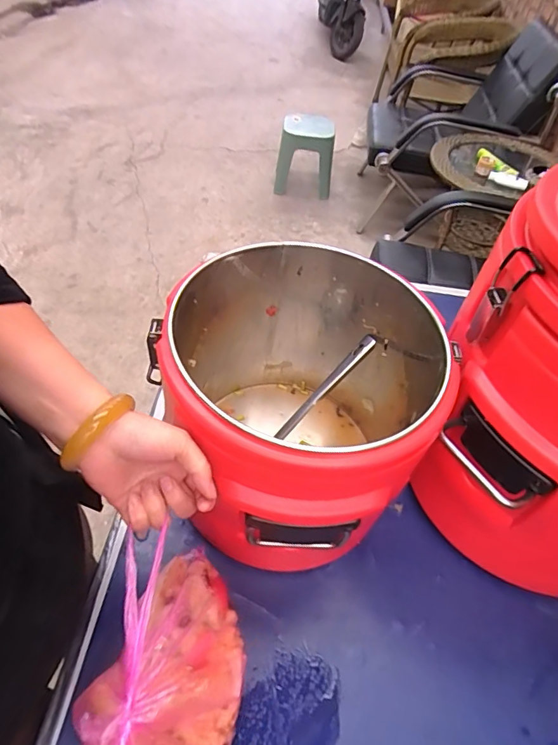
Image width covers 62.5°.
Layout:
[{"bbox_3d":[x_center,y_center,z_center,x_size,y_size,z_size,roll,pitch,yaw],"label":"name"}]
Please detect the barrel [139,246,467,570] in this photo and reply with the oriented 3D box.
[{"bbox_3d":[-0.005,0.047,0.560,0.309,0.294,0.299,21,52,12],"label":"barrel"}]

